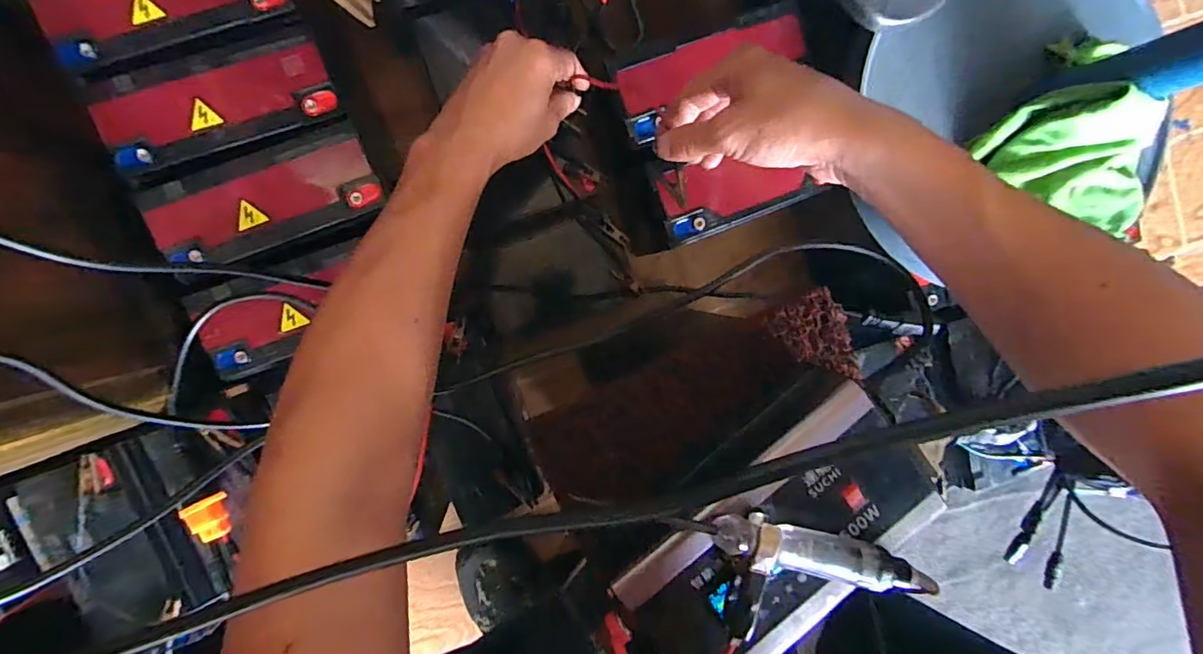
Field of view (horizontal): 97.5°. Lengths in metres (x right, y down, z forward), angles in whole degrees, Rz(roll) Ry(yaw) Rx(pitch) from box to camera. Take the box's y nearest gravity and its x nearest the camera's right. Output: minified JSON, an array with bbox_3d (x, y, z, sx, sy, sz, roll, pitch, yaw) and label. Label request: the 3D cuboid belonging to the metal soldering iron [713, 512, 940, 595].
[{"bbox_3d":[0.123,0.126,0.291,0.124,0.021,0.024,13,93,-8],"label":"metal soldering iron"}]

